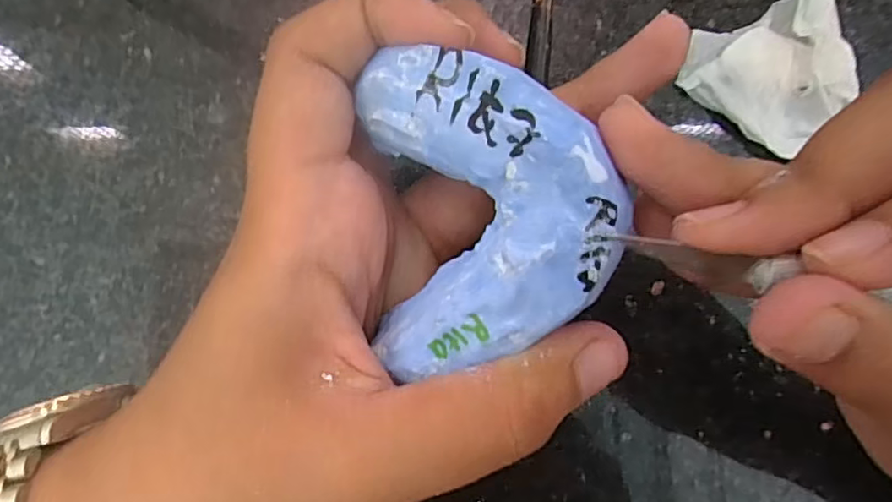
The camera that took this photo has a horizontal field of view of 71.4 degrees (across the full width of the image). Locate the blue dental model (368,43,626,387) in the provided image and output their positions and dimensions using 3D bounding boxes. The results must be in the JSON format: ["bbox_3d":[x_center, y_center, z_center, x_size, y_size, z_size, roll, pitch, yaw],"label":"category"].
[{"bbox_3d":[0.011,-0.007,0.119,0.044,0.023,0.057,3,95,22],"label":"blue dental model"}]

